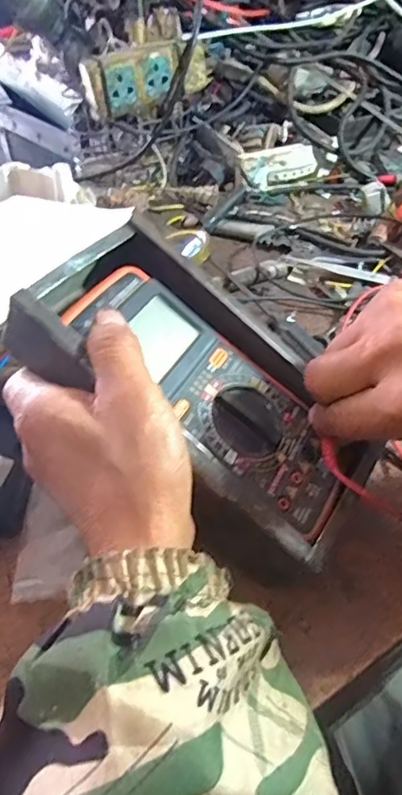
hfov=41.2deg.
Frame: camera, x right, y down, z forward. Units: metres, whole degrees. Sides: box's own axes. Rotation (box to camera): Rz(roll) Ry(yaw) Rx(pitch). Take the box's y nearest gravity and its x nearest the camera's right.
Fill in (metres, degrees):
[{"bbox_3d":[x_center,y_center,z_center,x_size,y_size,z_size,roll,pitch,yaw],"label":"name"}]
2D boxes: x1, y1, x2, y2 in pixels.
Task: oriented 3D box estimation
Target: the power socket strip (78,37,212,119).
[{"bbox_3d":[-0.061,-0.351,0.585,0.140,0.060,0.028,-21,49,-15],"label":"power socket strip"}]

